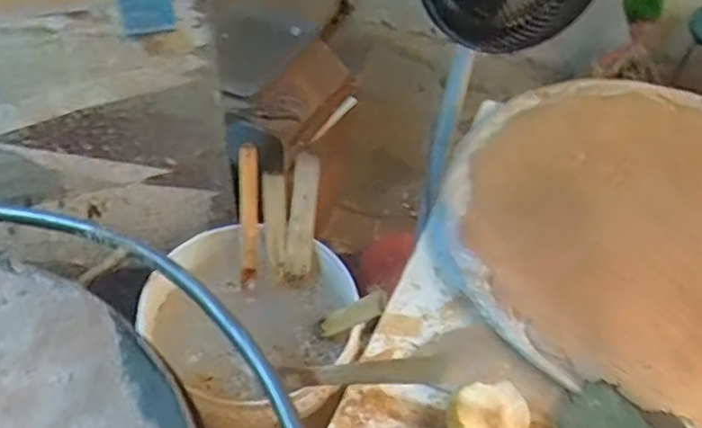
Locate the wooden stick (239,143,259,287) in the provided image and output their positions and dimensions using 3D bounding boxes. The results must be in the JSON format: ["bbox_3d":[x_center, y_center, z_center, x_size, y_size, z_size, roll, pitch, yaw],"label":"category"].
[{"bbox_3d":[-0.146,0.001,0.897,0.026,0.196,0.017,1,9,-1],"label":"wooden stick"}]

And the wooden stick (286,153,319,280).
[{"bbox_3d":[-0.068,0.008,0.885,0.038,0.185,0.020,7,16,4],"label":"wooden stick"}]

